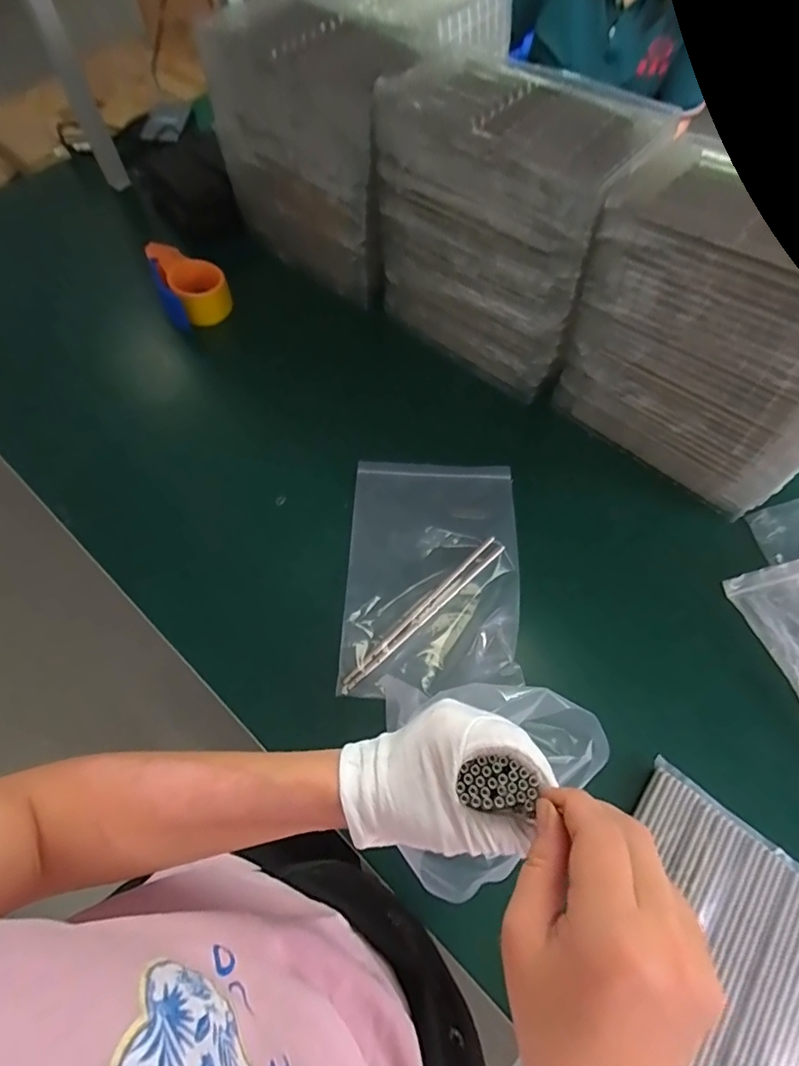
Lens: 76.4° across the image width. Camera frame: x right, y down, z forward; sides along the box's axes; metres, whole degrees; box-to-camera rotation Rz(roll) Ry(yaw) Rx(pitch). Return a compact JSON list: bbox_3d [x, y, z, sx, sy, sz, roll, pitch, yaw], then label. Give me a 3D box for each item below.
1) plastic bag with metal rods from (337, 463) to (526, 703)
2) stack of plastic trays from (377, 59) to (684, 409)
[{"bbox_3d":[0.040,0.042,0.610,0.199,0.017,0.296,3,63,1],"label":"plastic bag with metal rods"},{"bbox_3d":[0.126,-0.373,0.651,0.277,0.296,0.149,33,68,15],"label":"stack of plastic trays"}]

